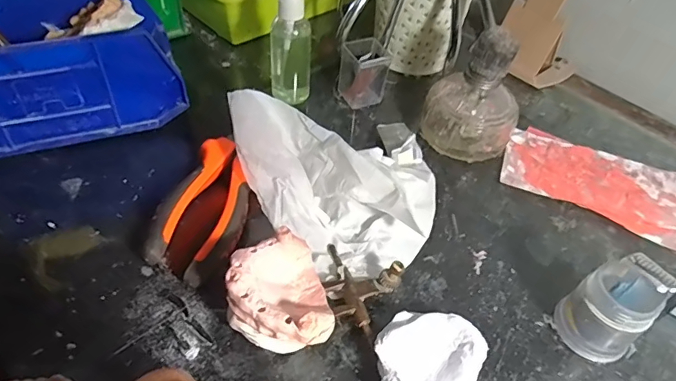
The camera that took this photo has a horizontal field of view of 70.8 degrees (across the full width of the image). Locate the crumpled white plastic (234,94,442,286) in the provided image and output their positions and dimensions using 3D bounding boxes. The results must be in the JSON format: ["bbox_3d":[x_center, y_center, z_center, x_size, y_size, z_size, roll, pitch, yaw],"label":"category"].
[{"bbox_3d":[0.009,-0.016,0.341,0.134,0.063,0.139,-26,55,-27],"label":"crumpled white plastic"}]

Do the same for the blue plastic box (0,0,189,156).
[{"bbox_3d":[-0.219,-0.102,0.378,0.163,0.091,0.102,-14,50,-18],"label":"blue plastic box"}]

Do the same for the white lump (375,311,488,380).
[{"bbox_3d":[0.050,0.097,0.270,0.055,0.021,0.060,35,53,24],"label":"white lump"}]

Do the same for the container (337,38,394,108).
[{"bbox_3d":[0.024,-0.106,0.436,0.035,0.051,0.035,-21,53,-23],"label":"container"}]

